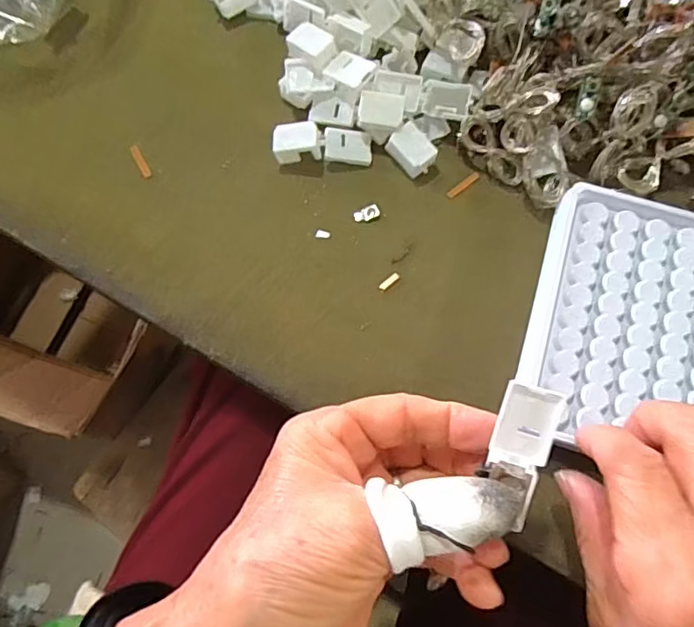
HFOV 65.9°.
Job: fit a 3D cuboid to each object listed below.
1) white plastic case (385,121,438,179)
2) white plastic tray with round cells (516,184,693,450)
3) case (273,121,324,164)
[{"bbox_3d":[0.037,-0.092,0.301,0.018,0.013,0.026,-41,79,-10],"label":"white plastic case"},{"bbox_3d":[0.143,0.004,0.265,0.095,0.017,0.124,17,76,4],"label":"white plastic tray with round cells"},{"bbox_3d":[-0.028,-0.096,0.301,0.027,0.016,0.019,-3,76,-1],"label":"case"}]

